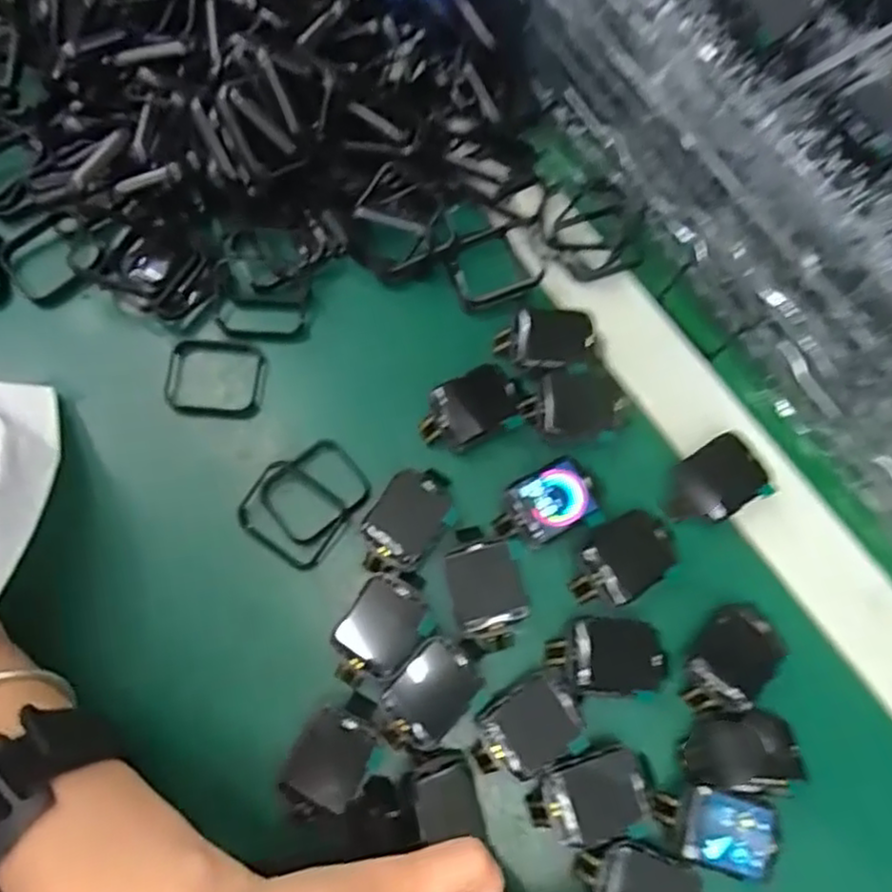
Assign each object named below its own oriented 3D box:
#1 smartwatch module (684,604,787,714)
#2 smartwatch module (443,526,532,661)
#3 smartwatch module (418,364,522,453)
[{"bbox_3d":[0.124,0.095,0.309,0.030,0.016,0.049,41,76,9],"label":"smartwatch module"},{"bbox_3d":[0.018,0.063,0.314,0.030,0.017,0.055,-12,74,-6],"label":"smartwatch module"},{"bbox_3d":[0.011,-0.017,0.334,0.046,0.009,0.031,-22,76,-8],"label":"smartwatch module"}]

